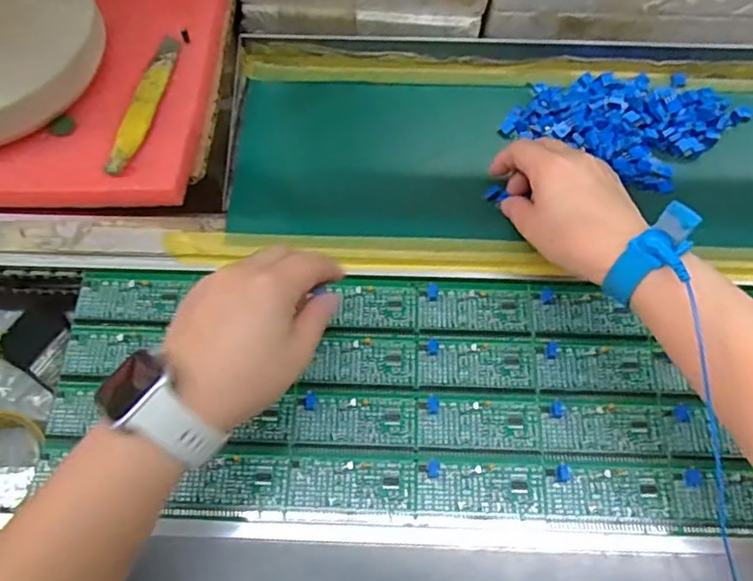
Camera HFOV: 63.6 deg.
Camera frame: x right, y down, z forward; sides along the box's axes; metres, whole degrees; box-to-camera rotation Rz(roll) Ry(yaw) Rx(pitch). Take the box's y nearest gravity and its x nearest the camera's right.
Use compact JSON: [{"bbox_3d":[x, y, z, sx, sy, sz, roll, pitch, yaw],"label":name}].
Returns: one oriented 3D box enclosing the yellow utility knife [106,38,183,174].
[{"bbox_3d":[-0.173,-0.141,0.454,0.021,0.013,0.134,7,66,1],"label":"yellow utility knife"}]

